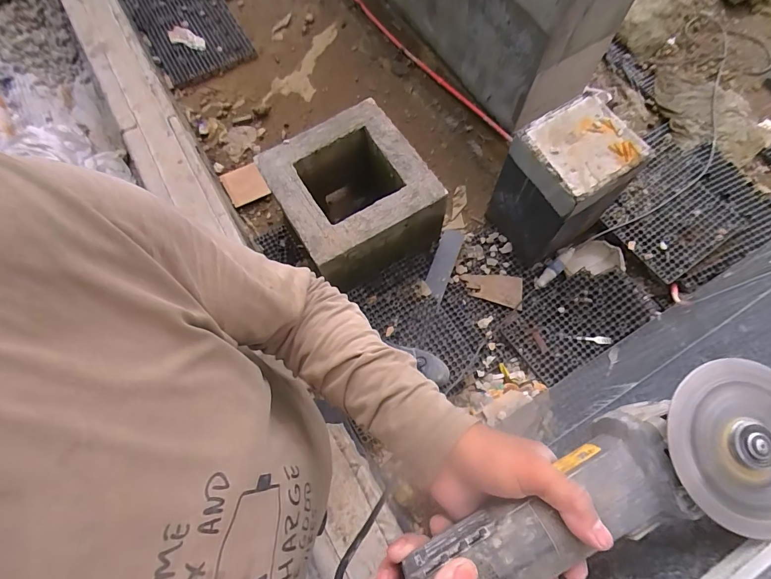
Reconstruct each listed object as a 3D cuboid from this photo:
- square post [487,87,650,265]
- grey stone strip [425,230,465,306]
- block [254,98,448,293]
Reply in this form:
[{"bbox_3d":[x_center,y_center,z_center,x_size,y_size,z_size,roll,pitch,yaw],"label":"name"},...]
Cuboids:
[{"bbox_3d":[0.619,-0.367,1.351,0.295,0.441,0.318,-29,72,-8],"label":"square post"},{"bbox_3d":[0.234,-0.107,1.515,0.084,0.024,0.357,23,63,-1],"label":"grey stone strip"},{"bbox_3d":[-0.125,-0.340,1.490,0.512,0.409,0.511,-29,72,-8],"label":"block"}]

